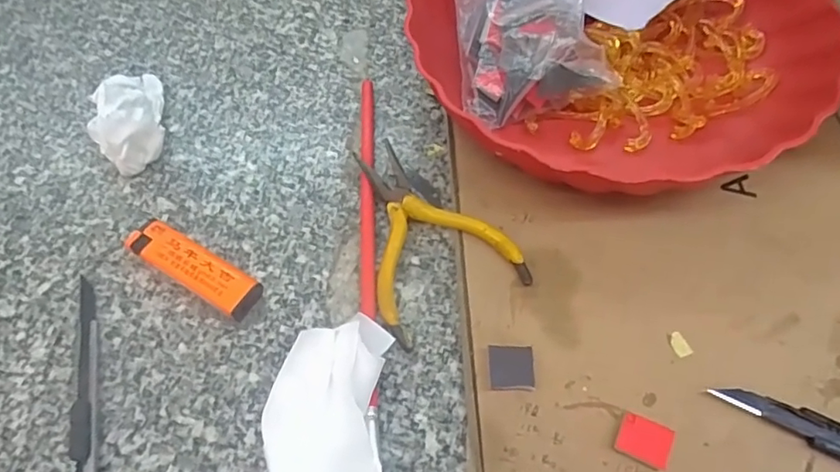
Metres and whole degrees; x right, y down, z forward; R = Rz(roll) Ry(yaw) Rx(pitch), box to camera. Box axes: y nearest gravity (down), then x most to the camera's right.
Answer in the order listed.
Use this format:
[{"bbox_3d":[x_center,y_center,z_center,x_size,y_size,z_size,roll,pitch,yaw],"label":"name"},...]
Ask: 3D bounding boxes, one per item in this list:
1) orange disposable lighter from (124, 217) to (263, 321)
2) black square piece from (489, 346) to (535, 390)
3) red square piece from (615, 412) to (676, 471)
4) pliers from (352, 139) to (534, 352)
[{"bbox_3d":[-0.124,0.017,0.309,0.080,0.015,0.023,28,65,17],"label":"orange disposable lighter"},{"bbox_3d":[0.044,0.063,0.270,0.021,0.007,0.020,-1,60,2],"label":"black square piece"},{"bbox_3d":[0.101,0.092,0.253,0.023,0.006,0.018,20,63,14],"label":"red square piece"},{"bbox_3d":[-0.005,-0.003,0.314,0.077,0.018,0.115,-29,63,-13],"label":"pliers"}]

